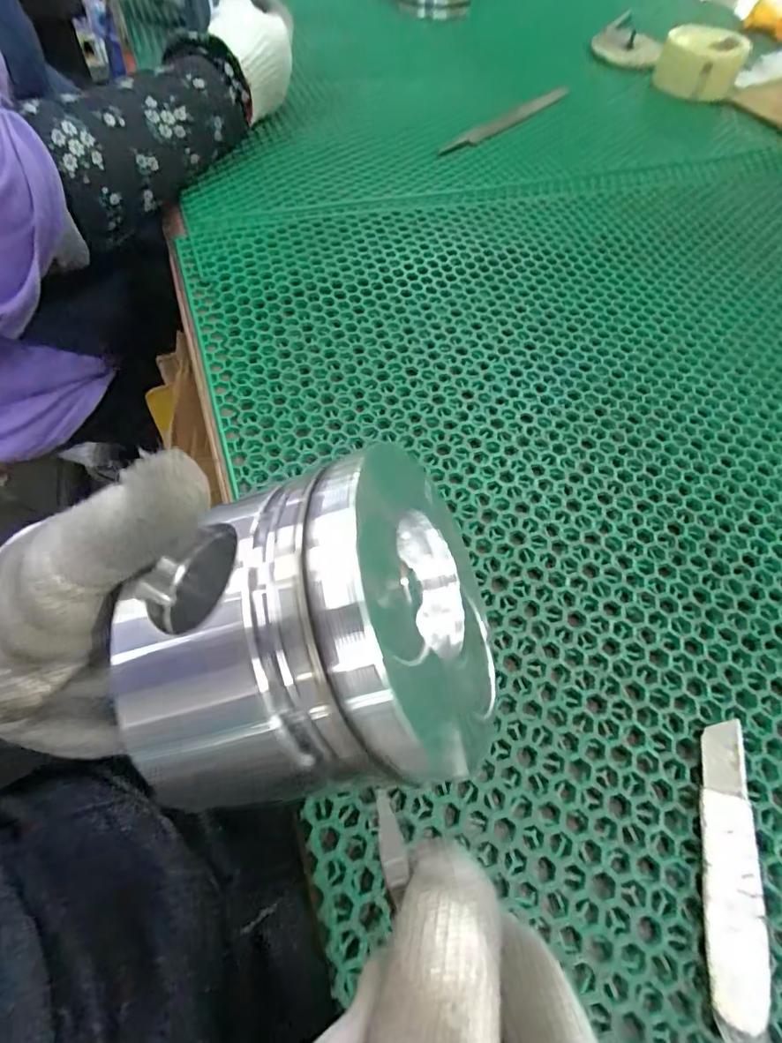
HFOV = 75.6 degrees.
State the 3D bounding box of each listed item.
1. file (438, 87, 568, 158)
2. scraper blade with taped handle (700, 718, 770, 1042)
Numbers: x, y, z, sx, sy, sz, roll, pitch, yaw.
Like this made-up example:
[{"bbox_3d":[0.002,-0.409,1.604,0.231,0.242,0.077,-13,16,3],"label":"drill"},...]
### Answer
[{"bbox_3d":[0.123,-0.440,0.552,0.020,0.005,0.231,39,65,18],"label":"file"},{"bbox_3d":[0.139,0.141,0.208,0.021,0.010,0.110,13,60,4],"label":"scraper blade with taped handle"}]

